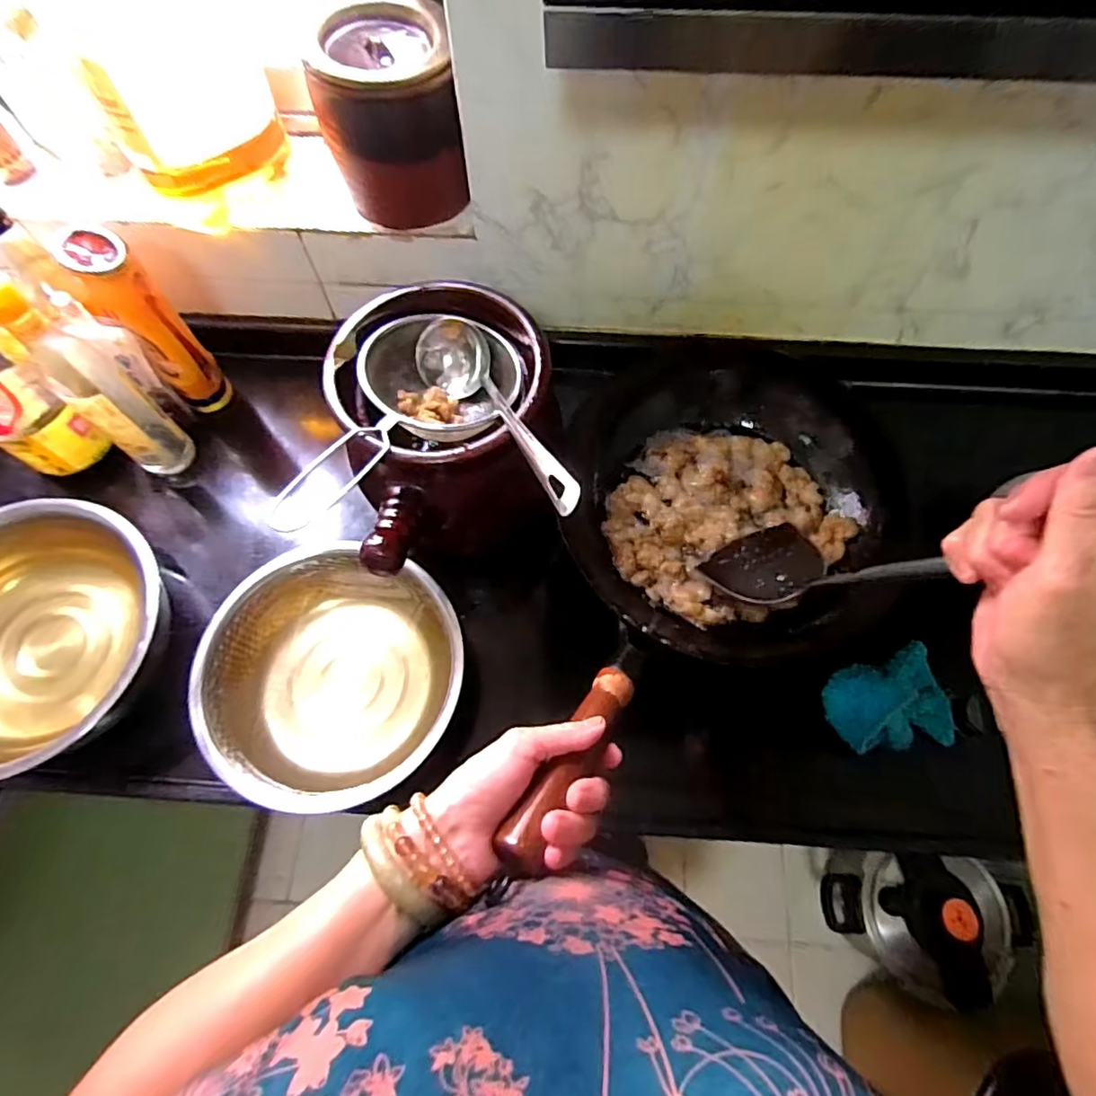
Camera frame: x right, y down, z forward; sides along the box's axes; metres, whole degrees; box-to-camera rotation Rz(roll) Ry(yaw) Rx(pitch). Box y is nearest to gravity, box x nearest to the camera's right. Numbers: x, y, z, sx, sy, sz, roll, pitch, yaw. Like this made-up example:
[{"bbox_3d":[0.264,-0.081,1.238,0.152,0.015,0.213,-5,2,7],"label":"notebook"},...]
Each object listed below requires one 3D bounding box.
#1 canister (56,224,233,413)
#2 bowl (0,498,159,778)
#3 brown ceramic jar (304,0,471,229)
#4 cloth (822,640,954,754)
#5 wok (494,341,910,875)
[{"bbox_3d":[-0.413,-0.224,0.636,0.059,0.223,0.063,-41,73,-16],"label":"canister"},{"bbox_3d":[-0.486,0.080,0.580,0.244,0.103,0.237,0,67,0],"label":"bowl"},{"bbox_3d":[-0.148,-0.401,0.578,0.119,0.140,0.126,0,67,0],"label":"brown ceramic jar"},{"bbox_3d":[0.328,0.149,0.573,0.118,0.046,0.094,-18,68,-7],"label":"cloth"},{"bbox_3d":[0.108,0.041,0.517,0.241,0.160,0.456,30,70,12],"label":"wok"}]

